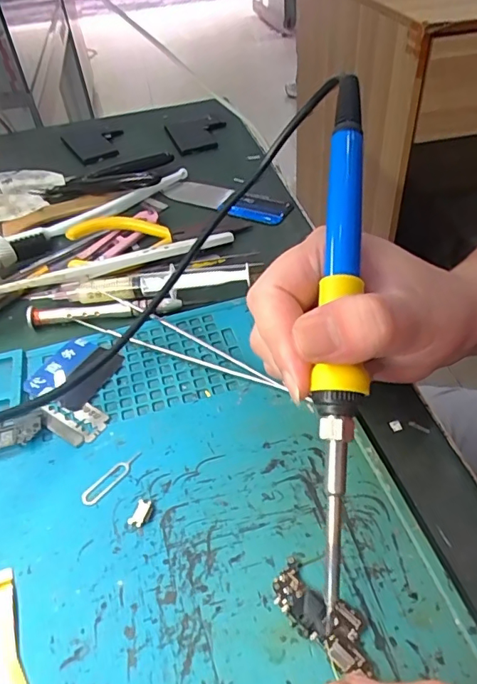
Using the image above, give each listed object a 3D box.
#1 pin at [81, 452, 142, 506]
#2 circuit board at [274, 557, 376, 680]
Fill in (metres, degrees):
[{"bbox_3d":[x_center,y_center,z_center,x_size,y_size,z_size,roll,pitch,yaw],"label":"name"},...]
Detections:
[{"bbox_3d":[-0.058,0.061,0.225,0.008,0.004,0.033,30,54,31],"label":"pin"},{"bbox_3d":[0.030,0.097,0.176,0.019,0.007,0.041,-36,51,-28],"label":"circuit board"}]

